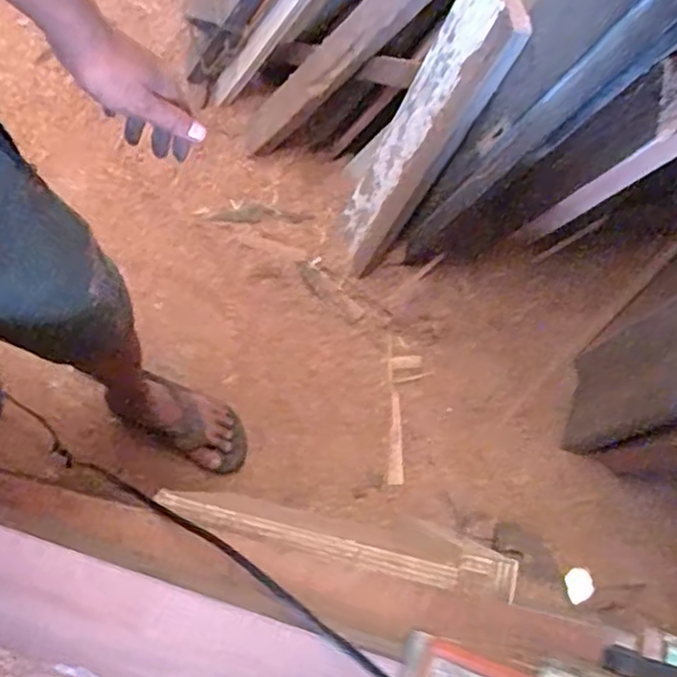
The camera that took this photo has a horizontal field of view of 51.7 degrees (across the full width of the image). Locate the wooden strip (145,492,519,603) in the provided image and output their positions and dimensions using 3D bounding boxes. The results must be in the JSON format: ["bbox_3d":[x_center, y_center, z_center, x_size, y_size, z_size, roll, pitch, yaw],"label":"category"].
[{"bbox_3d":[-0.003,0.159,0.544,0.282,0.013,0.029,12,77,4],"label":"wooden strip"}]

